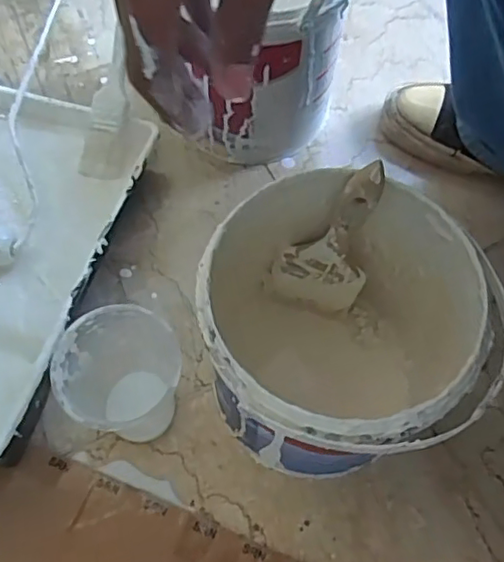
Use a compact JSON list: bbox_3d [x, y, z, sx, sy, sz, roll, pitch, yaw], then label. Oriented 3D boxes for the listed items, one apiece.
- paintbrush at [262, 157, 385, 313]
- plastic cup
[{"bbox_3d":[0.056,-0.031,0.464,0.076,0.172,0.031,16,67,9],"label":"paintbrush"},{"bbox_3d":[-0.100,0.083,0.472,0.086,0.120,0.086,-1,66,2],"label":"plastic cup"}]

